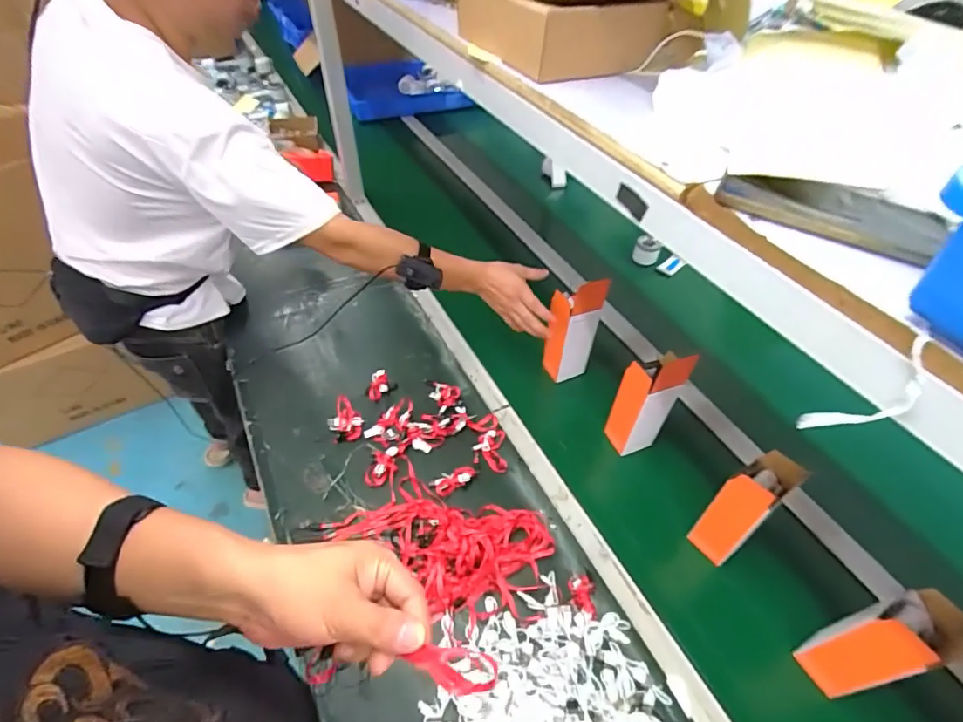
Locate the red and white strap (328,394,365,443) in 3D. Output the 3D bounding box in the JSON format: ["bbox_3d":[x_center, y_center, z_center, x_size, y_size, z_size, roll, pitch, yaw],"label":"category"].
[{"bbox_3d":[-0.248,0.105,0.895,0.060,0.025,0.090,-13,48,-14],"label":"red and white strap"}]

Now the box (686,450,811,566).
[{"bbox_3d":[0.363,0.206,0.688,0.080,0.178,0.063,-27,53,-25],"label":"box"}]

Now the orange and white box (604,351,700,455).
[{"bbox_3d":[0.266,0.062,0.799,0.082,0.214,0.069,-18,50,-18],"label":"orange and white box"}]

